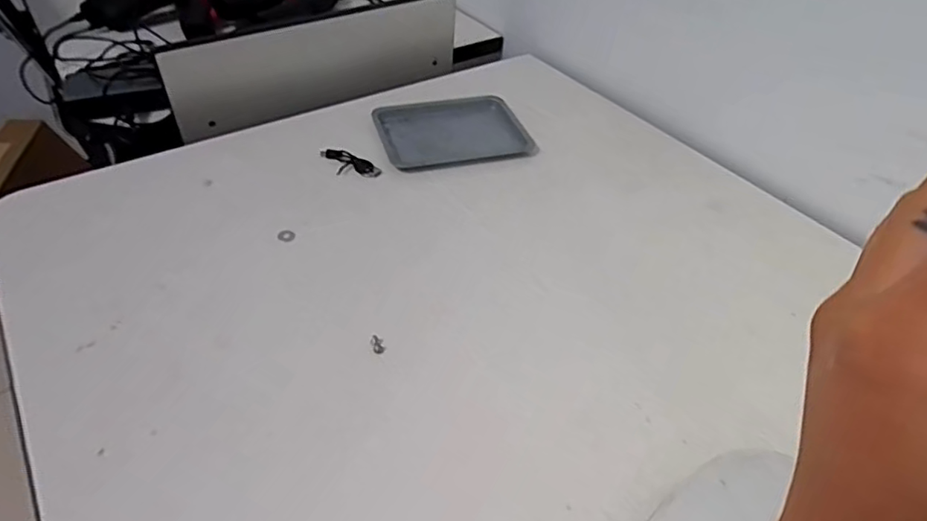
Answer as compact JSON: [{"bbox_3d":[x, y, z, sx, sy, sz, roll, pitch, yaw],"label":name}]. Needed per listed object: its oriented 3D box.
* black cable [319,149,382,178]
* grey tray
[{"bbox_3d":[-0.125,-0.102,0.623,0.069,0.011,0.034,21,46,17],"label":"black cable"},{"bbox_3d":[-0.016,-0.156,0.694,0.168,0.014,0.148,-10,45,-14],"label":"grey tray"}]

